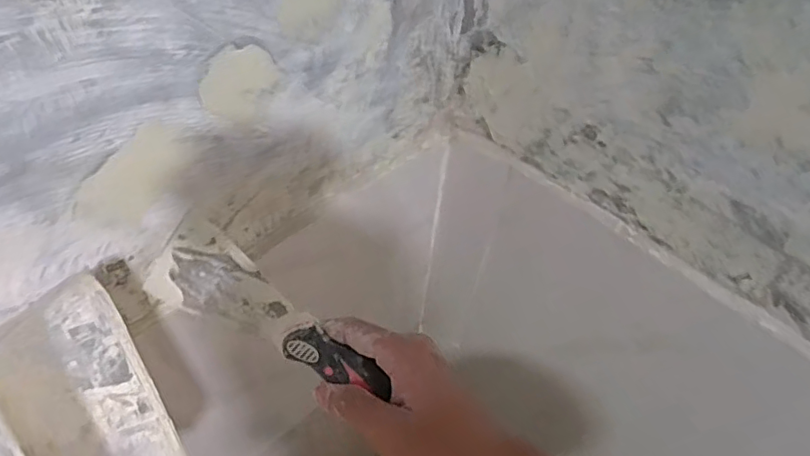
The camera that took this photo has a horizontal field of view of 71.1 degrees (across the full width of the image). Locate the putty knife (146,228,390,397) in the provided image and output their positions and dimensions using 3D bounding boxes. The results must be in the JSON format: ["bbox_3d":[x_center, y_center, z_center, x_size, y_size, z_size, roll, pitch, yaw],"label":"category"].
[{"bbox_3d":[-0.081,0.055,0.361,0.157,0.066,0.023,34,27,-6],"label":"putty knife"}]

